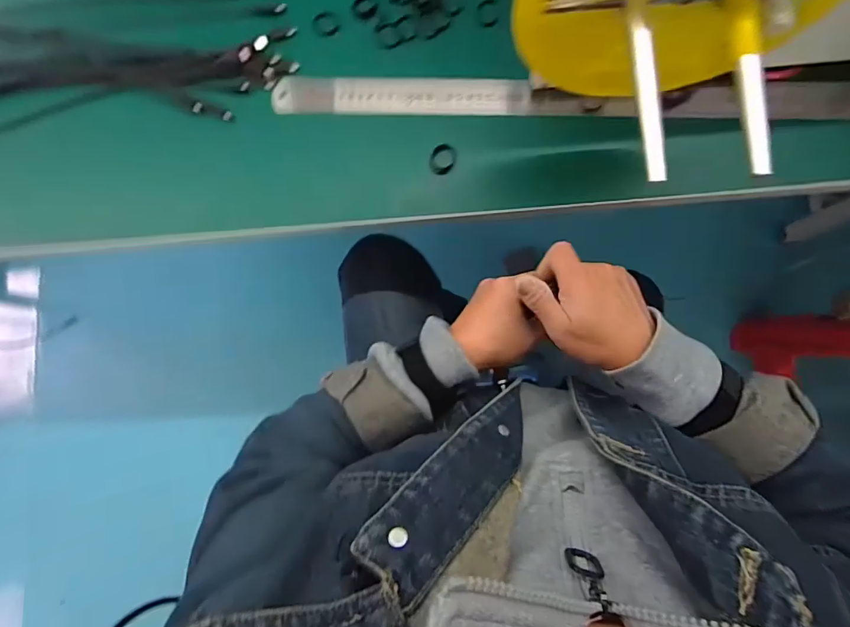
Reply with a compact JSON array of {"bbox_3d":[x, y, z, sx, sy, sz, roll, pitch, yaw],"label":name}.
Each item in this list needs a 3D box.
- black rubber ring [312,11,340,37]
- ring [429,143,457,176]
[{"bbox_3d":[-0.103,-0.301,0.465,0.027,0.004,0.027,-1,82,5],"label":"black rubber ring"},{"bbox_3d":[0.017,-0.149,0.435,0.024,0.011,0.028,35,86,9],"label":"ring"}]

